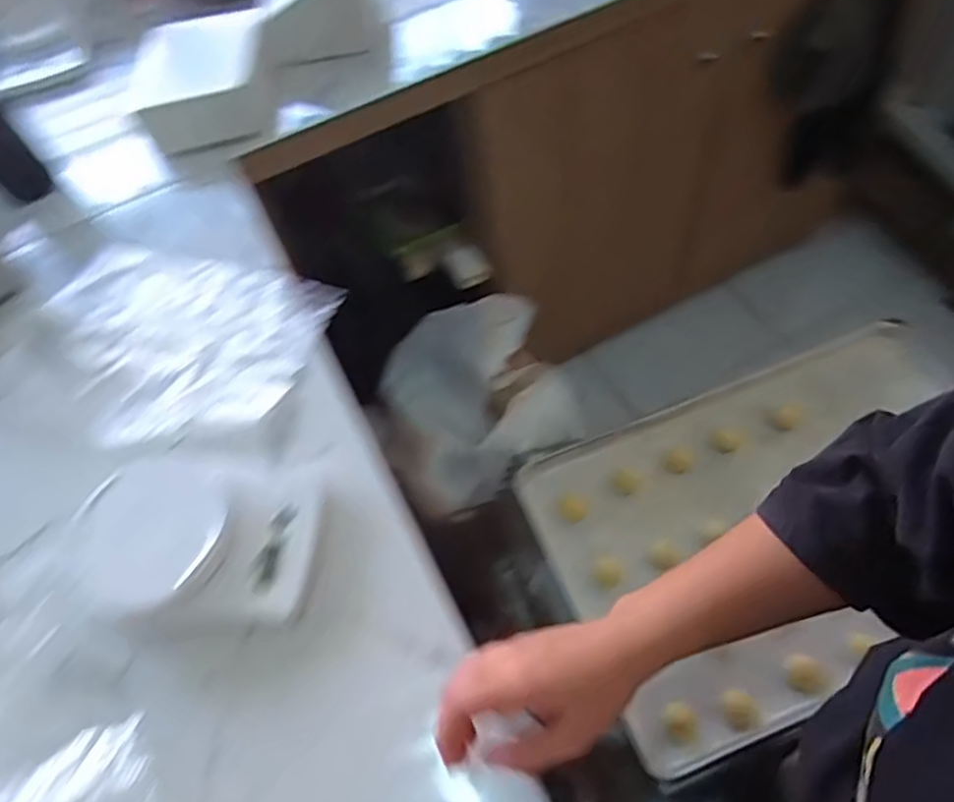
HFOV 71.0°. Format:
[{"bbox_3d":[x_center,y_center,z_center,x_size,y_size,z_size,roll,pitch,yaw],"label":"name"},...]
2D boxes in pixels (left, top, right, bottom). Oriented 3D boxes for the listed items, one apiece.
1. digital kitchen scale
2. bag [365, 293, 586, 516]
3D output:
[{"bbox_3d":[-0.214,0.104,0.520,0.179,0.033,0.134,1,58,8],"label":"digital kitchen scale"},{"bbox_3d":[-0.002,0.012,1.013,0.267,0.188,0.262,-31,59,-12],"label":"bag"}]

